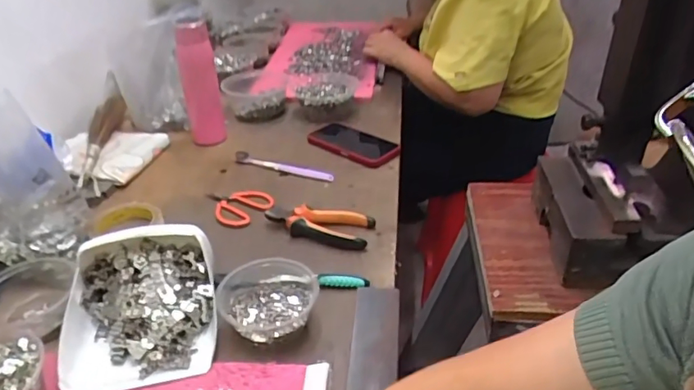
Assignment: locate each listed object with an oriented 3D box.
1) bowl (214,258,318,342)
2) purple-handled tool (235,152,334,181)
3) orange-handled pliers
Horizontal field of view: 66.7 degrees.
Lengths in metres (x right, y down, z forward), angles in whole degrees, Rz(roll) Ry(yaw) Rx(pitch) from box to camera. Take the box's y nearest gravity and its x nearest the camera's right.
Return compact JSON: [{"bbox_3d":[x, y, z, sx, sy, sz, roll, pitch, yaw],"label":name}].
[{"bbox_3d":[-0.093,0.114,0.591,0.115,0.046,0.112,-1,33,0],"label":"bowl"},{"bbox_3d":[-0.109,-0.049,0.890,0.183,0.013,0.016,13,36,20],"label":"purple-handled tool"},{"bbox_3d":[-0.040,0.037,0.729,0.149,0.024,0.070,9,34,15],"label":"orange-handled pliers"}]

